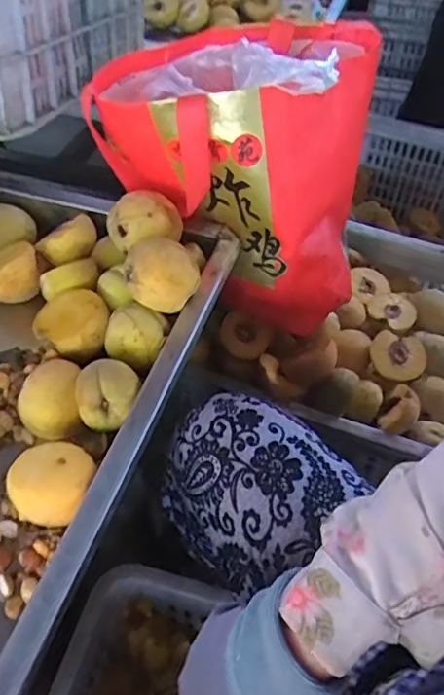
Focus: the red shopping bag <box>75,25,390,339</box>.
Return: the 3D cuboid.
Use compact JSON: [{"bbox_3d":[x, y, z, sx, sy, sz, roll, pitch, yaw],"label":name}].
[{"bbox_3d":[0.027,-0.219,0.627,0.264,0.277,0.224,12,51,10],"label":"red shopping bag"}]

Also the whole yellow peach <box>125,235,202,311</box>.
[{"bbox_3d":[-0.060,-0.070,0.534,0.065,0.058,0.066,-32,57,-23],"label":"whole yellow peach"}]

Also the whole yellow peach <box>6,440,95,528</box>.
[{"bbox_3d":[-0.131,0.108,0.439,0.060,0.046,0.062,0,50,0],"label":"whole yellow peach"}]

